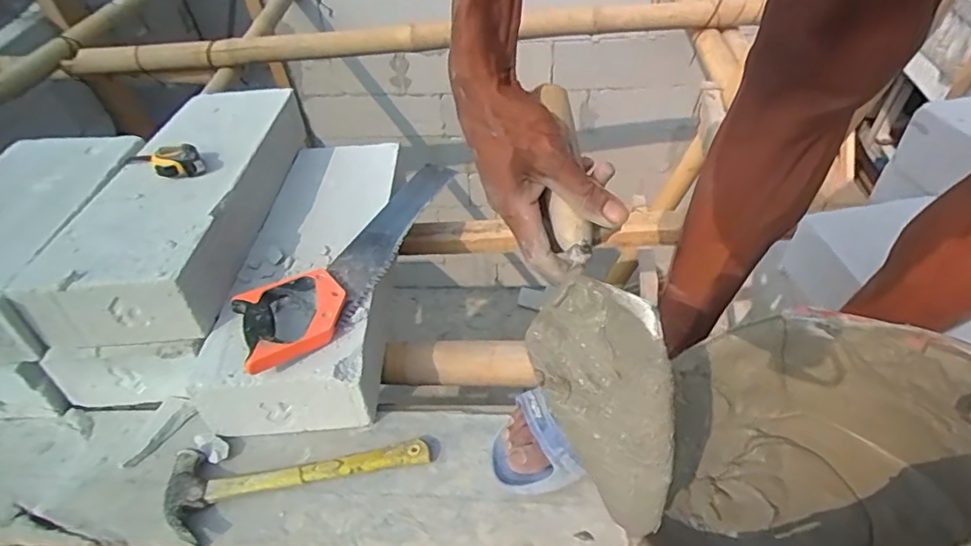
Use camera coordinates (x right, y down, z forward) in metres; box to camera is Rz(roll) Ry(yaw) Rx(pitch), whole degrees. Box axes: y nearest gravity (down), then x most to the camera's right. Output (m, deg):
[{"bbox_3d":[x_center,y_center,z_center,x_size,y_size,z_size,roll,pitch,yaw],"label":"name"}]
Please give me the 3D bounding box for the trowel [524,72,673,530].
[{"bbox_3d":[0.063,0.011,0.365,0.074,0.041,0.304,-10,76,-4],"label":"trowel"}]

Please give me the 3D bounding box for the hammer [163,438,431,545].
[{"bbox_3d":[-0.207,0.234,0.599,0.282,0.028,0.097,-5,48,1],"label":"hammer"}]

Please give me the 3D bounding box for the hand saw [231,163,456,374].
[{"bbox_3d":[-0.178,-0.040,0.797,0.122,0.050,0.524,12,36,15],"label":"hand saw"}]

